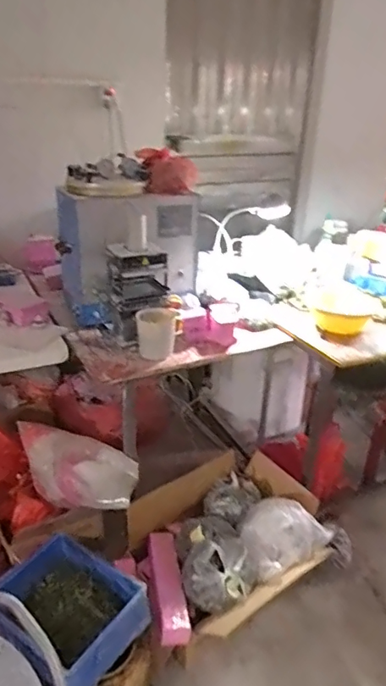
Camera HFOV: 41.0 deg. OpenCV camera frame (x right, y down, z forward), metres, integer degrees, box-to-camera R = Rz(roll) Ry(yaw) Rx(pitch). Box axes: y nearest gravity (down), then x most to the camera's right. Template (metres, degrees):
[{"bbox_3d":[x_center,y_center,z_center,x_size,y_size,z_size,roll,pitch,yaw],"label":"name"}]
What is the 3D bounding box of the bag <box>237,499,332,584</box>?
[{"bbox_3d":[0.236,0.530,1.464,0.216,0.110,0.213,-12,30,-27],"label":"bag"}]

